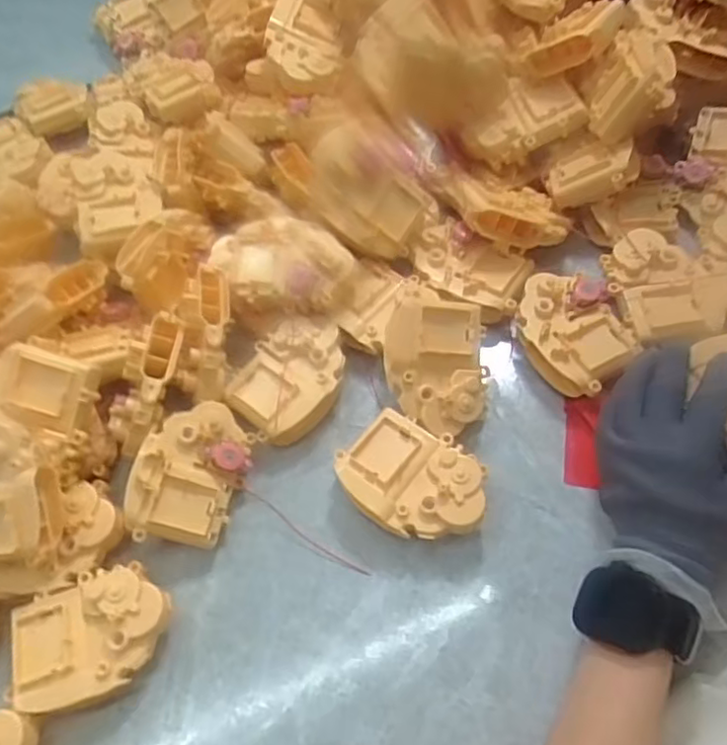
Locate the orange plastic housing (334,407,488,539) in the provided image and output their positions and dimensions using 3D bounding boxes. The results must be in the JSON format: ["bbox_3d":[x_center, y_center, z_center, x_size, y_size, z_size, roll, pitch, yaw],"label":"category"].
[{"bbox_3d":[0.034,0.075,0.437,0.102,0.040,0.074,33,67,22],"label":"orange plastic housing"}]

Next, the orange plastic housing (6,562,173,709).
[{"bbox_3d":[-0.169,0.164,0.403,0.096,0.033,0.074,-26,60,-8],"label":"orange plastic housing"}]

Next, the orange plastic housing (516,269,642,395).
[{"bbox_3d":[0.157,-0.031,0.487,0.078,0.039,0.097,-28,60,-11],"label":"orange plastic housing"}]

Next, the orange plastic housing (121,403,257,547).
[{"bbox_3d":[-0.118,0.065,0.441,0.070,0.026,0.097,22,62,-17],"label":"orange plastic housing"}]

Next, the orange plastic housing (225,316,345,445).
[{"bbox_3d":[-0.054,0.004,0.486,0.093,0.033,0.073,-36,62,-14],"label":"orange plastic housing"}]

